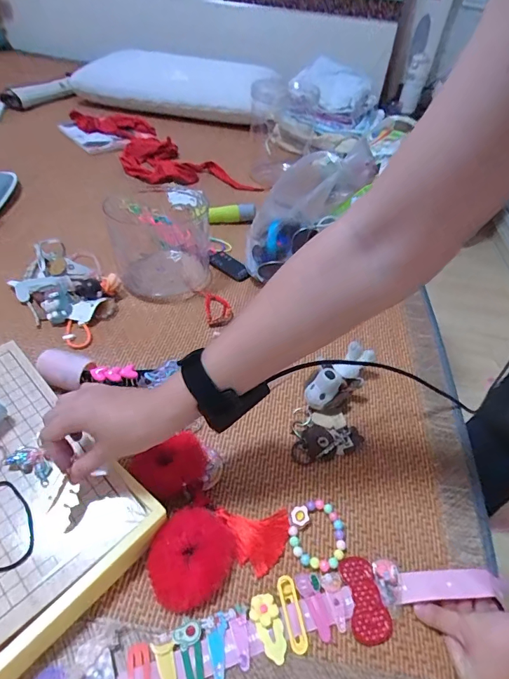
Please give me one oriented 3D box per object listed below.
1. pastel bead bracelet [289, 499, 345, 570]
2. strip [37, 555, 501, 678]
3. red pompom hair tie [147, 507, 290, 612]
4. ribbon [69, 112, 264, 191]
[{"bbox_3d":[0.063,0.196,0.406,0.055,0.009,0.063,4,46,-3],"label":"pastel bead bracelet"},{"bbox_3d":[-0.008,0.253,0.331,0.454,0.025,0.071,-9,48,-19],"label":"strip"},{"bbox_3d":[-0.031,0.194,0.386,0.136,0.024,0.076,-16,50,-21],"label":"red pompom hair tie"},{"bbox_3d":[-0.275,-0.496,1.062,0.621,0.039,0.218,31,50,23],"label":"ribbon"}]

